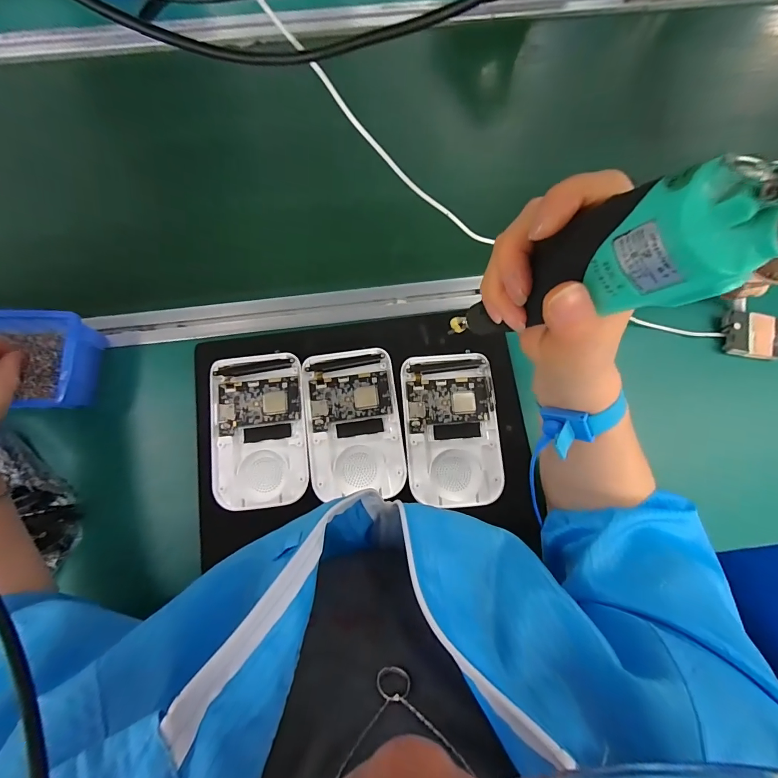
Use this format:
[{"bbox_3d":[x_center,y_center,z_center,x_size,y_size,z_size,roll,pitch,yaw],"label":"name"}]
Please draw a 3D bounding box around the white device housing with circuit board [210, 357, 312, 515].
[{"bbox_3d":[-0.136,0.041,0.401,0.094,0.018,0.157,-6,78,-3],"label":"white device housing with circuit board"}]

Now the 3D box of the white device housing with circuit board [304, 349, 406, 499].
[{"bbox_3d":[-0.037,0.034,0.403,0.096,0.012,0.150,-7,78,-3],"label":"white device housing with circuit board"}]

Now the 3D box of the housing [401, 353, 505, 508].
[{"bbox_3d":[0.066,0.041,0.403,0.097,0.013,0.153,-2,78,-2],"label":"housing"}]

